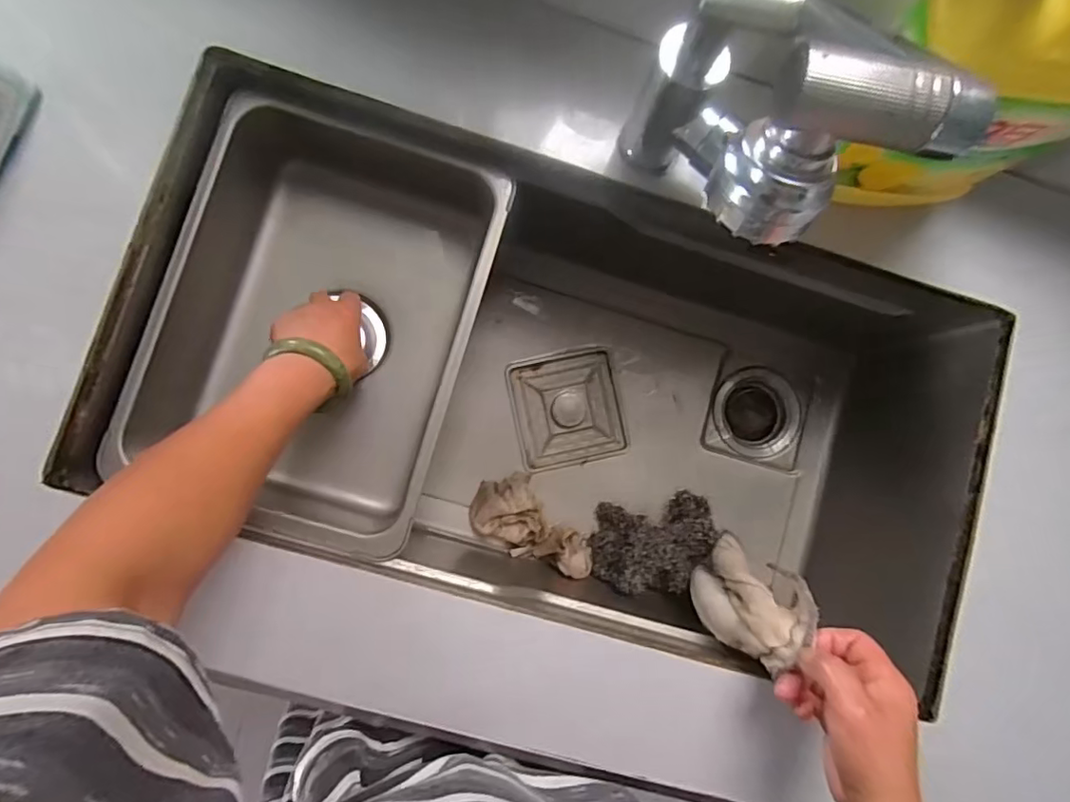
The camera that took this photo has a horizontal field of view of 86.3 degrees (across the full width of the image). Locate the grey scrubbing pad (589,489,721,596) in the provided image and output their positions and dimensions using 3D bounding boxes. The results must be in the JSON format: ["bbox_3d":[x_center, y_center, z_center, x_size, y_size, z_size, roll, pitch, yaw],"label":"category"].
[{"bbox_3d":[0.135,0.156,0.620,0.139,0.049,0.095,-8,87,-6],"label":"grey scrubbing pad"}]

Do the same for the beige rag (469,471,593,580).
[{"bbox_3d":[0.002,0.136,0.611,0.144,0.044,0.076,34,84,-2],"label":"beige rag"}]

